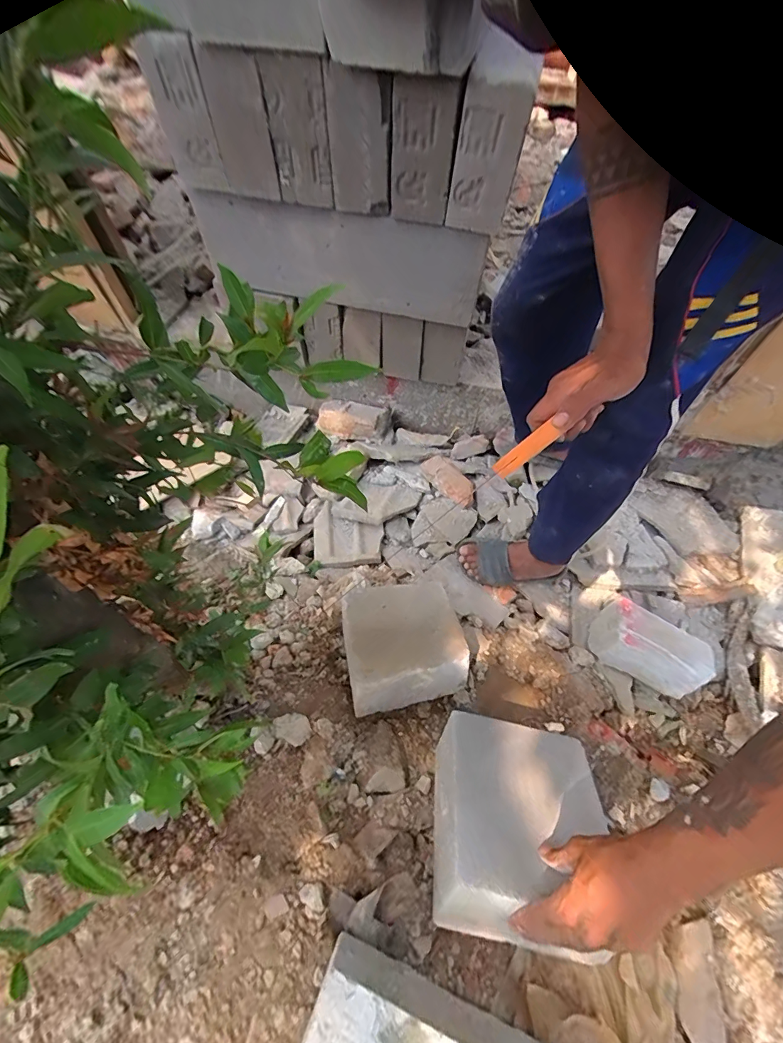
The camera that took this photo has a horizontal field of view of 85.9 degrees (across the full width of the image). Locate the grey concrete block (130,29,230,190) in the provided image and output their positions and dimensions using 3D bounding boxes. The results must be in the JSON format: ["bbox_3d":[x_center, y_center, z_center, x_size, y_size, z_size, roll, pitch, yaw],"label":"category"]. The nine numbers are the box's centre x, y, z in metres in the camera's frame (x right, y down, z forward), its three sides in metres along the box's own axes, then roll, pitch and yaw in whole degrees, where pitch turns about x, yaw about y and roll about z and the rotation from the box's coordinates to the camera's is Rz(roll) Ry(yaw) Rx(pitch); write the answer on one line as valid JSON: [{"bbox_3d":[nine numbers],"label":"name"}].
[{"bbox_3d":[-0.340,-0.666,0.694,0.081,0.205,0.065,-15,62,-9],"label":"grey concrete block"}]

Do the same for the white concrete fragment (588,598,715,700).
[{"bbox_3d":[0.509,0.258,0.829,0.209,0.112,0.123,31,58,4],"label":"white concrete fragment"}]

